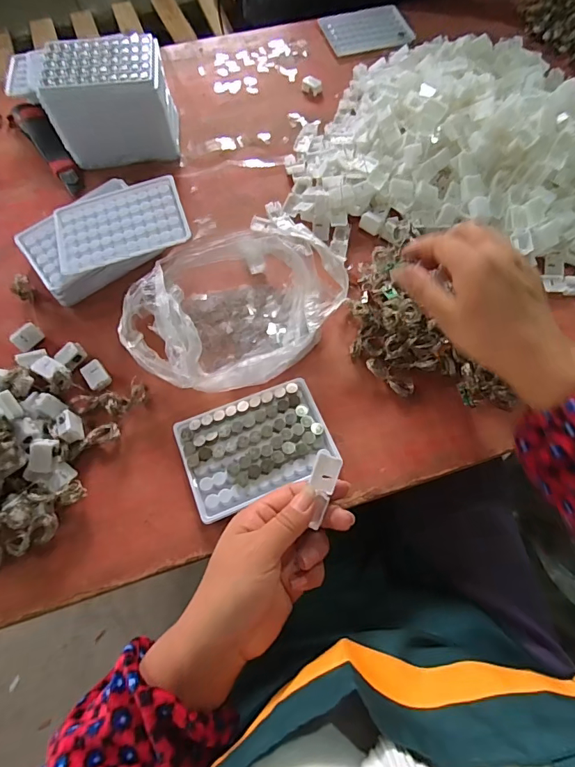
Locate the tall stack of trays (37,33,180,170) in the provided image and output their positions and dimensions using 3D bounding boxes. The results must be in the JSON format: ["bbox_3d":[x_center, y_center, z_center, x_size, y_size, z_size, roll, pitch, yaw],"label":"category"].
[{"bbox_3d":[-0.208,-0.339,0.537,0.130,0.103,0.110,-7,66,-2],"label":"tall stack of trays"}]

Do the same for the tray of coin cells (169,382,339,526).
[{"bbox_3d":[-0.028,0.055,0.395,0.128,0.013,0.091,-21,67,-8],"label":"tray of coin cells"}]

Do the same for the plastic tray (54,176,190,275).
[{"bbox_3d":[-0.170,-0.164,0.451,0.128,0.010,0.095,-15,66,-6],"label":"plastic tray"}]

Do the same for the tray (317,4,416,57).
[{"bbox_3d":[0.121,-0.540,0.674,0.126,0.008,0.106,-17,67,-6],"label":"tray"}]

